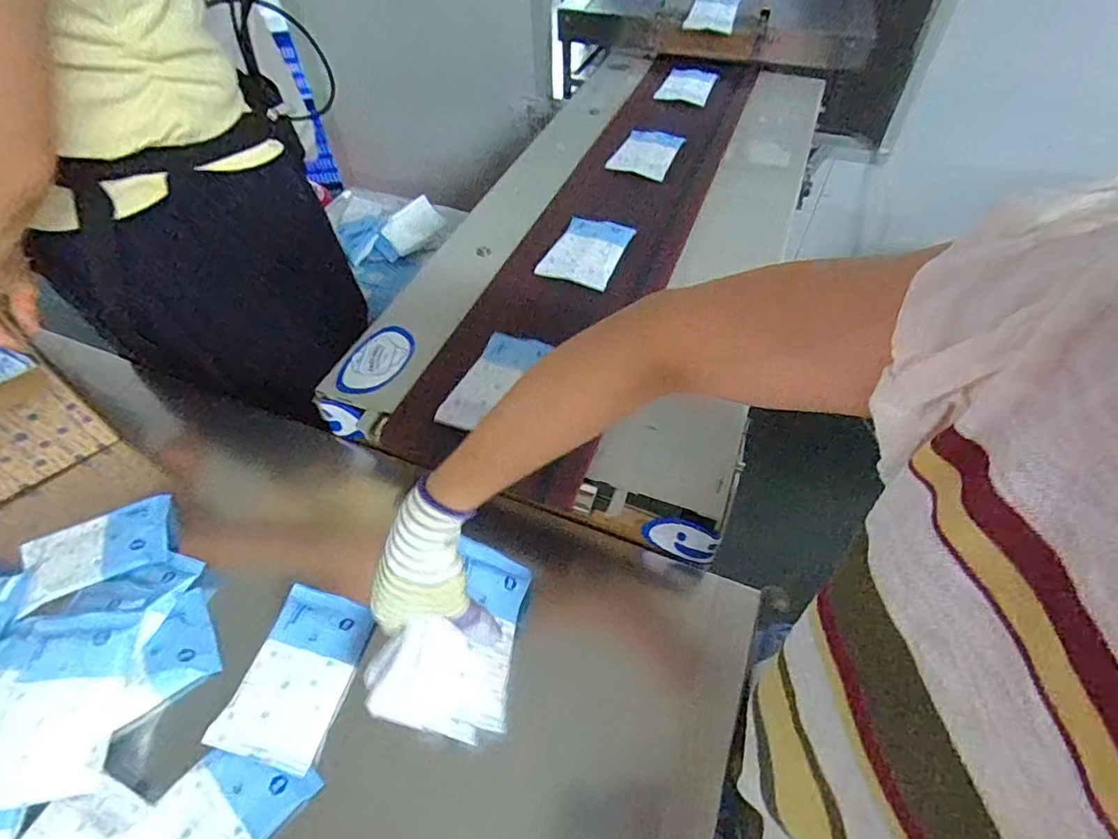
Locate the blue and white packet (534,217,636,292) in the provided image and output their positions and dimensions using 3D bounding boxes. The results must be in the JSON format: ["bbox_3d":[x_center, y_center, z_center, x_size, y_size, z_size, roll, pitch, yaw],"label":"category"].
[{"bbox_3d":[0.036,-0.210,0.683,0.084,0.009,0.122,19,56,14],"label":"blue and white packet"}]

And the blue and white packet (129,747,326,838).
[{"bbox_3d":[-0.251,0.291,0.402,0.077,0.017,0.121,35,62,24],"label":"blue and white packet"}]

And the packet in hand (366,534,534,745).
[{"bbox_3d":[-0.076,0.172,0.442,0.098,0.025,0.140,32,53,-24],"label":"packet in hand"}]

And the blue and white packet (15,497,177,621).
[{"bbox_3d":[-0.445,0.124,0.528,0.123,0.009,0.085,-24,57,-16],"label":"blue and white packet"}]

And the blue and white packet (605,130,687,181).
[{"bbox_3d":[0.137,-0.409,0.843,0.084,0.022,0.122,24,57,17],"label":"blue and white packet"}]

